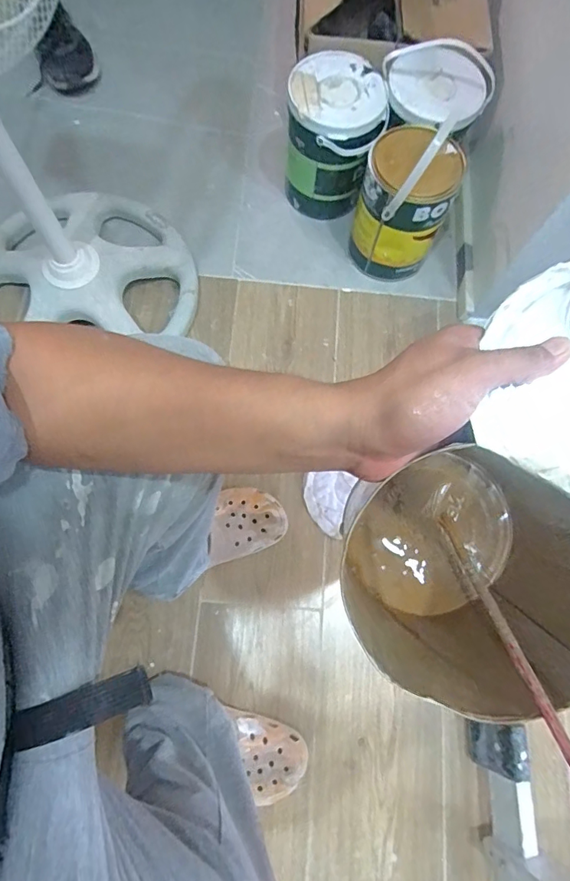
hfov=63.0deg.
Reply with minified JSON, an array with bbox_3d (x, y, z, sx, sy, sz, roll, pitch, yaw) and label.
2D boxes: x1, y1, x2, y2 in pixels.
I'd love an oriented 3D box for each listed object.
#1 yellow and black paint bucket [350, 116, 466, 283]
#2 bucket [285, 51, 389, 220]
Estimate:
[{"bbox_3d":[0.216,-0.435,0.845,0.156,0.266,0.155,10,74,-1],"label":"yellow and black paint bucket"},{"bbox_3d":[0.094,-0.569,0.887,0.162,0.199,0.171,1,74,-3],"label":"bucket"}]

